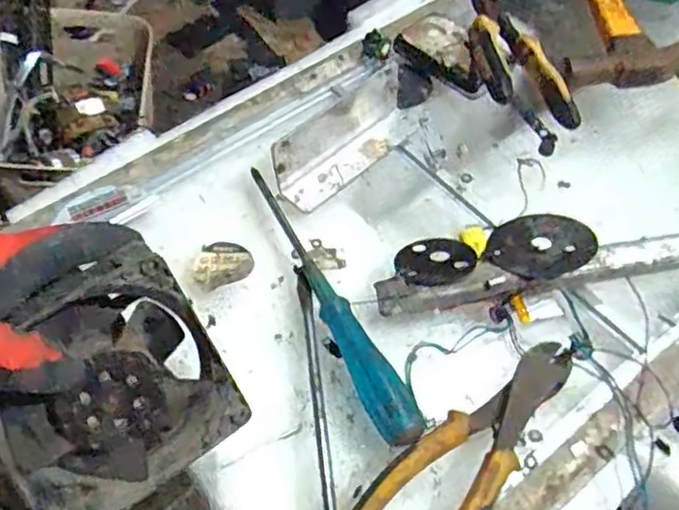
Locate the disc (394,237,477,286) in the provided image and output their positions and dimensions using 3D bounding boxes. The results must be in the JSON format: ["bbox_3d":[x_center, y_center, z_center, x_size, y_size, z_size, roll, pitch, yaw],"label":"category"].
[{"bbox_3d":[0.067,0.003,0.450,0.055,0.004,0.055,-8,33,5],"label":"disc"}]

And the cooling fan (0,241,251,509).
[{"bbox_3d":[-0.131,0.075,0.348,0.128,0.123,0.030,-32,25,-17],"label":"cooling fan"}]

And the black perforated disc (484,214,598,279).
[{"bbox_3d":[0.139,-0.008,0.452,0.075,0.005,0.065,-16,38,-8],"label":"black perforated disc"}]

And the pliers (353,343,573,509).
[{"bbox_3d":[0.081,0.115,0.380,0.056,0.021,0.169,38,65,26],"label":"pliers"}]

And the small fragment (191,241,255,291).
[{"bbox_3d":[-0.086,0.007,0.470,0.043,0.004,0.038,-18,56,-9],"label":"small fragment"}]

